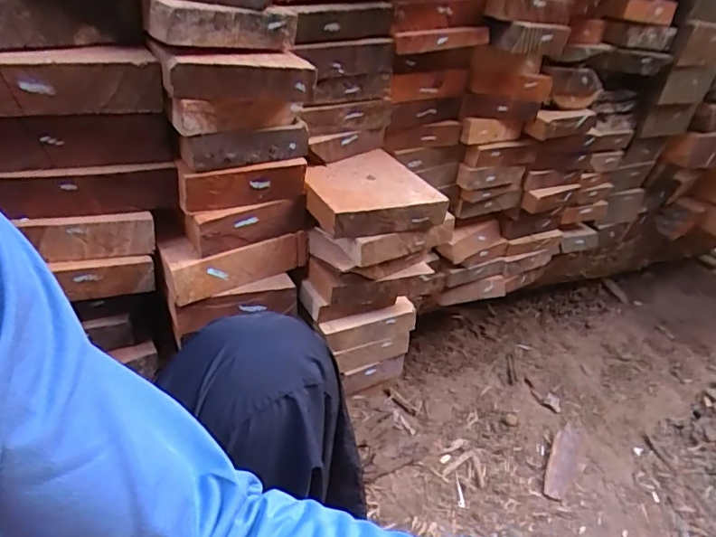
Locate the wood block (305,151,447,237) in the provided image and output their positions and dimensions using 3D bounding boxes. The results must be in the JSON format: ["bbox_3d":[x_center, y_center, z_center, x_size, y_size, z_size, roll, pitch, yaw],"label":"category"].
[{"bbox_3d":[0.008,-0.083,0.556,0.128,0.034,0.123,-13,41,-20],"label":"wood block"}]

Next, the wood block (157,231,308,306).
[{"bbox_3d":[-0.124,-0.012,0.538,0.148,0.052,0.046,-22,45,-29],"label":"wood block"}]

